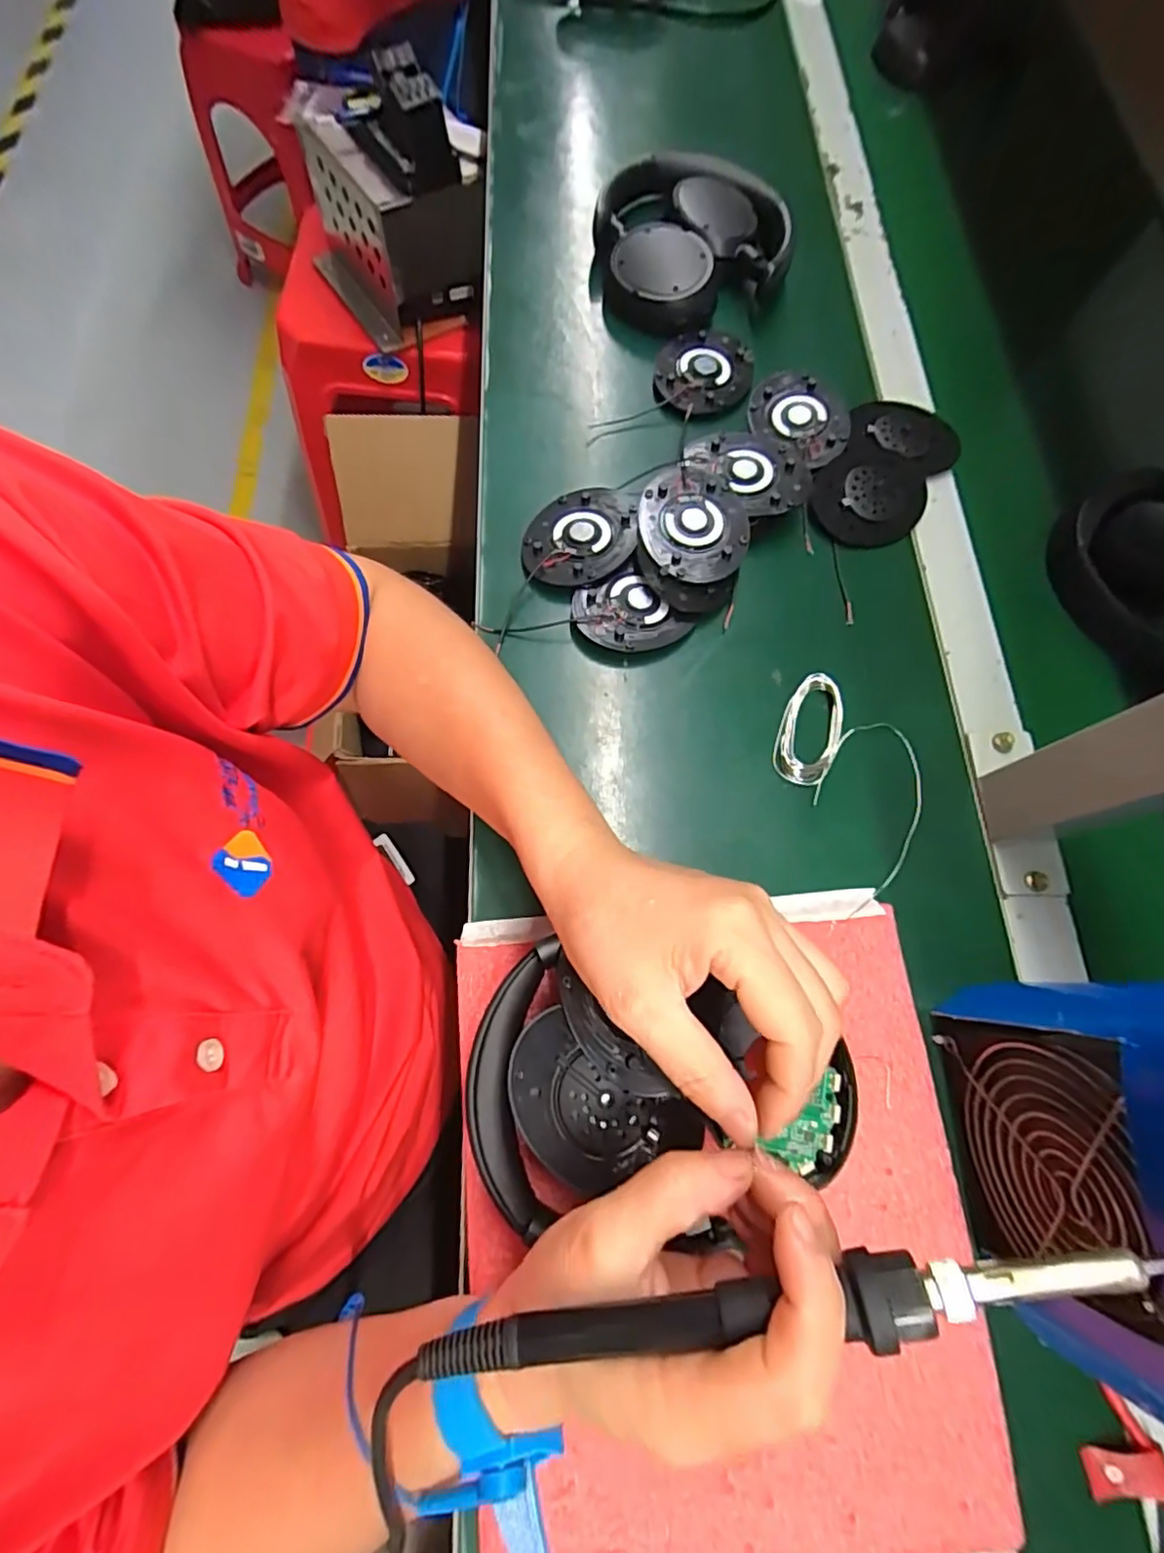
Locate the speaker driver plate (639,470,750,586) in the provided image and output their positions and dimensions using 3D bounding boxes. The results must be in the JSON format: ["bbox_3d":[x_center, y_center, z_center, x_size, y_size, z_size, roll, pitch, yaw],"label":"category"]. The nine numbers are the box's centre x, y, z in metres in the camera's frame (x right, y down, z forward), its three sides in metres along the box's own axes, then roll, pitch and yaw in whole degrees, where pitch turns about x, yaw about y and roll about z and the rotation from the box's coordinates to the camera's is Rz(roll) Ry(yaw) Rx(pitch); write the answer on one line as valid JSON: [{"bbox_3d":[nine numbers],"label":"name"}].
[{"bbox_3d":[0.071,-0.161,0.388,0.067,0.012,0.080,6,71,-3],"label":"speaker driver plate"}]

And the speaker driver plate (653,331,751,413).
[{"bbox_3d":[0.089,-0.295,0.442,0.070,0.005,0.072,2,71,-5],"label":"speaker driver plate"}]

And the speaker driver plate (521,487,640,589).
[{"bbox_3d":[-0.001,-0.155,0.395,0.069,0.016,0.078,9,71,-2],"label":"speaker driver plate"}]

